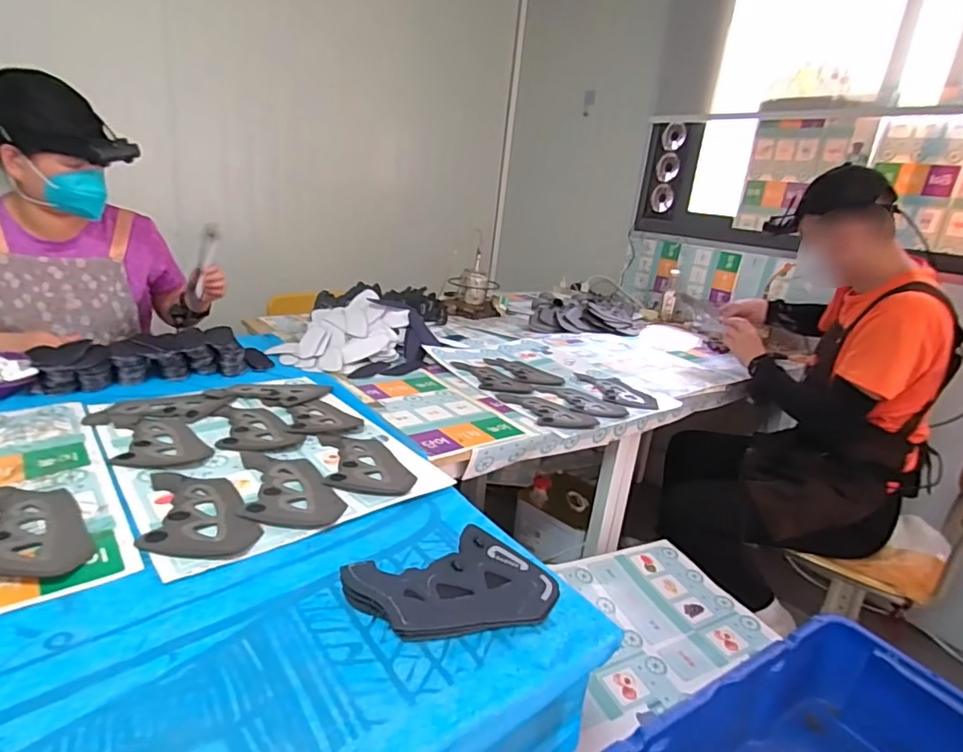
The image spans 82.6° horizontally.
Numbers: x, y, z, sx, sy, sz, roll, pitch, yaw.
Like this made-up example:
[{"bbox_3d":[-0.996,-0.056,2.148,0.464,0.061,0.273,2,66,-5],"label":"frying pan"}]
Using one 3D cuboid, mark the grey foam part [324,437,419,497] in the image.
[{"bbox_3d":[-0.161,0.134,0.828,0.122,0.012,0.158,5,19,-6],"label":"grey foam part"}]

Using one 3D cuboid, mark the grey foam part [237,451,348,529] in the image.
[{"bbox_3d":[-0.270,0.151,0.746,0.116,0.012,0.205,-6,22,-32],"label":"grey foam part"}]

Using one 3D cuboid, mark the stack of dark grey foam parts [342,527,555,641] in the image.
[{"bbox_3d":[-0.027,0.219,0.577,0.219,0.034,0.111,-3,21,-25],"label":"stack of dark grey foam parts"}]

